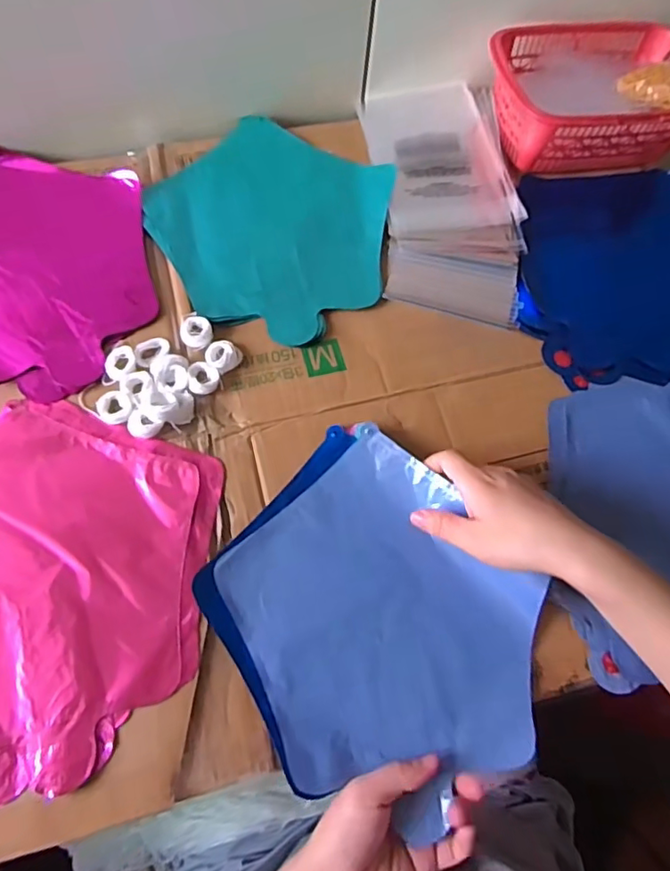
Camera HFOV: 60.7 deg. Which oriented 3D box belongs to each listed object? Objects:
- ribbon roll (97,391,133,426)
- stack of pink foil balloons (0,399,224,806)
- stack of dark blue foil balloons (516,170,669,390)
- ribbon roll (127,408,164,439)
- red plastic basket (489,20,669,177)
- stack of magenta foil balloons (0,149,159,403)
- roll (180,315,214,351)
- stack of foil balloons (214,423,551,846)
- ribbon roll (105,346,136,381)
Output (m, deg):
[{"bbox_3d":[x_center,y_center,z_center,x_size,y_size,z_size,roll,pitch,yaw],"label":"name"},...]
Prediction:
[{"bbox_3d":[-0.173,-0.023,0.450,0.028,0.009,0.027,1,67,-3],"label":"ribbon roll"},{"bbox_3d":[-0.214,0.098,0.403,0.245,0.011,0.241,20,67,5],"label":"stack of pink foil balloons"},{"bbox_3d":[0.278,-0.159,0.536,0.224,0.010,0.229,-5,67,-5],"label":"stack of dark blue foil balloons"},{"bbox_3d":[-0.149,-0.009,0.447,0.025,0.013,0.022,37,70,12],"label":"ribbon roll"},{"bbox_3d":[0.260,-0.346,0.579,0.213,0.067,0.146,-7,68,-6],"label":"red plastic basket"},{"bbox_3d":[-0.273,-0.148,0.501,0.235,0.016,0.233,19,67,5],"label":"stack of magenta foil balloons"},{"bbox_3d":[-0.116,-0.087,0.479,0.027,0.007,0.032,-14,69,-9],"label":"roll"},{"bbox_3d":[0.037,0.137,0.407,0.199,0.030,0.228,-41,75,-18],"label":"stack of foil balloons"},{"bbox_3d":[-0.174,-0.059,0.465,0.024,0.004,0.032,-18,69,-11],"label":"ribbon roll"}]

